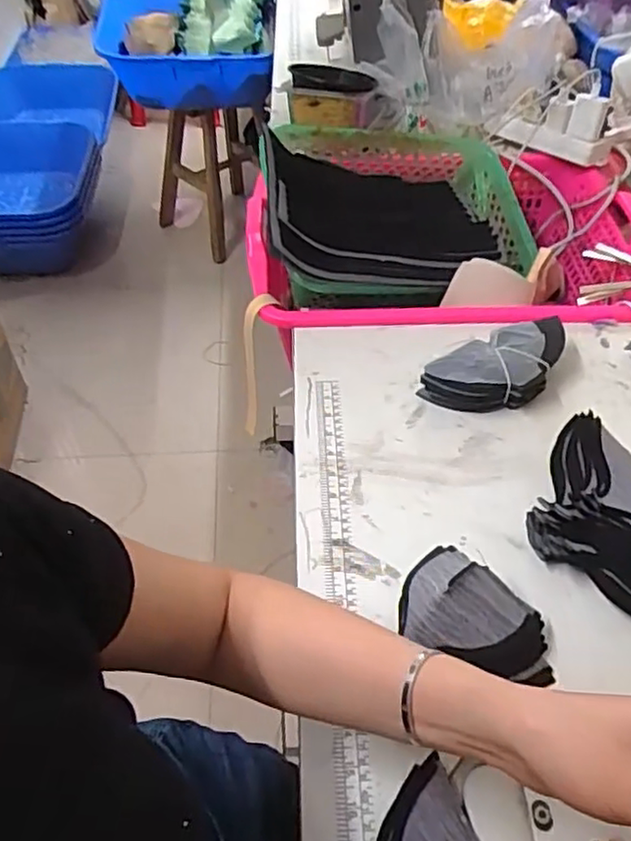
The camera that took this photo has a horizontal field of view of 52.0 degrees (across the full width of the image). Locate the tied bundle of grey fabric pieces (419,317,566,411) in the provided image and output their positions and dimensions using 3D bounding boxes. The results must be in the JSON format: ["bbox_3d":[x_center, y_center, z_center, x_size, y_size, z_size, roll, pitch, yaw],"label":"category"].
[{"bbox_3d":[0.196,-0.050,0.680,0.167,0.050,0.081,-26,54,-22],"label":"tied bundle of grey fabric pieces"}]

